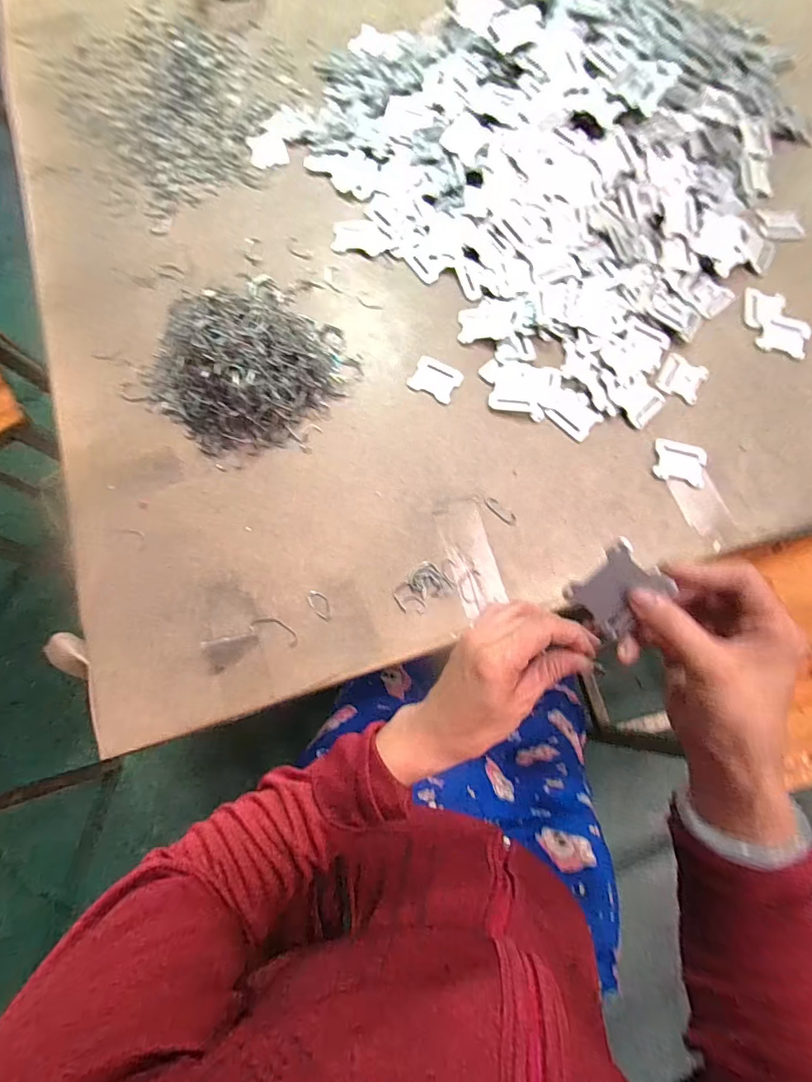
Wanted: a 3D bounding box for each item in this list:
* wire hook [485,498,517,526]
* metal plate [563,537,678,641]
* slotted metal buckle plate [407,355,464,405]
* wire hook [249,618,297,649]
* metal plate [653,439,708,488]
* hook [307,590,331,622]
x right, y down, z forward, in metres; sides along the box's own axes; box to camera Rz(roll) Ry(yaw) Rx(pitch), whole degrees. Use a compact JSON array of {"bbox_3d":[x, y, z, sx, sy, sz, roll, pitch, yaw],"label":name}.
[{"bbox_3d":[0.100,-0.032,0.482,0.039,0.004,0.013,41,79,11],"label":"wire hook"},{"bbox_3d":[0.128,0.030,0.279,0.041,0.005,0.049,45,116,10],"label":"metal plate"},{"bbox_3d":[0.034,-0.183,0.516,0.053,0.004,0.044,27,77,8],"label":"slotted metal buckle plate"},{"bbox_3d":[-0.130,0.088,0.455,0.050,0.004,0.019,20,76,6],"label":"wire hook"},{"bbox_3d":[0.293,-0.083,0.491,0.053,0.009,0.043,14,76,5],"label":"metal plate"},{"bbox_3d":[-0.086,0.064,0.460,0.018,0.004,0.034,-34,77,-8],"label":"hook"}]

